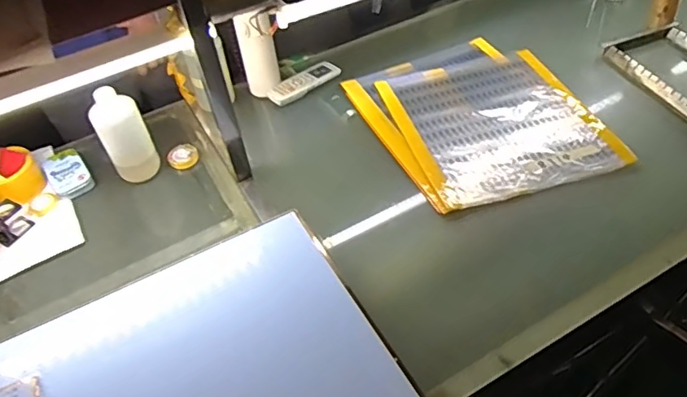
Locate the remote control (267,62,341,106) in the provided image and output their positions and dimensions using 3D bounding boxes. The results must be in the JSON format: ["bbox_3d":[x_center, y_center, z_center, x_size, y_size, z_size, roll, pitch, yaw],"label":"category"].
[{"bbox_3d":[-0.081,-0.237,1.110,0.051,0.025,0.166,33,58,31],"label":"remote control"}]

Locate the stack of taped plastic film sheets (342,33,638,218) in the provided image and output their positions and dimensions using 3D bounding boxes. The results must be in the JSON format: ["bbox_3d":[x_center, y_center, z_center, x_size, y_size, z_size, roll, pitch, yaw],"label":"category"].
[{"bbox_3d":[0.247,-0.159,1.025,0.378,0.016,0.454,-17,47,-12],"label":"stack of taped plastic film sheets"}]

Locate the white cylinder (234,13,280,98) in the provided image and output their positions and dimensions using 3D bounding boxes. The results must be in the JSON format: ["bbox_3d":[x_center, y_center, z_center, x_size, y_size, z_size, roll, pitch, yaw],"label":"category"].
[{"bbox_3d":[-0.164,-0.281,1.062,0.062,0.166,0.055,-9,46,-2],"label":"white cylinder"}]

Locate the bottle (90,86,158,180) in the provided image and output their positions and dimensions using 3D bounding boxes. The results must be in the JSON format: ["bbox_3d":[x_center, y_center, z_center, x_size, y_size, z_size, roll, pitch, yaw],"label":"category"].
[{"bbox_3d":[-0.370,-0.101,0.930,0.072,0.171,0.071,-28,50,-19],"label":"bottle"}]

